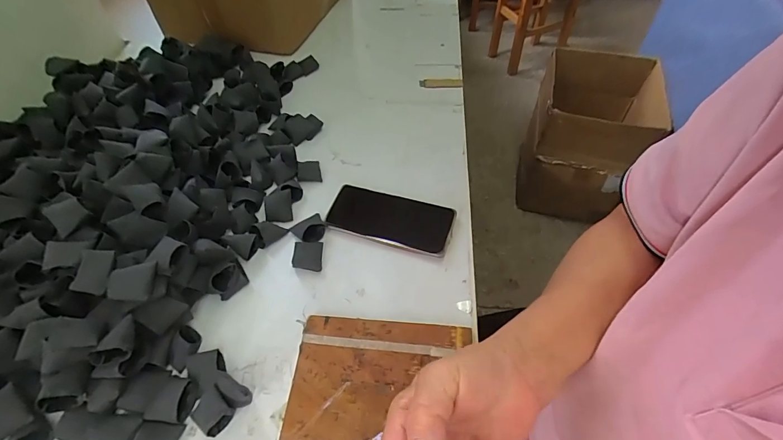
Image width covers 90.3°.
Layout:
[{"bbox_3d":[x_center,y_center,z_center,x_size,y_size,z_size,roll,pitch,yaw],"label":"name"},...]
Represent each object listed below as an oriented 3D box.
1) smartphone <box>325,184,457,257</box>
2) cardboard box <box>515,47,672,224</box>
[{"bbox_3d":[-0.001,-0.003,0.507,0.156,0.015,0.078,14,55,12],"label":"smartphone"},{"bbox_3d":[0.668,-0.272,1.363,0.374,0.457,0.410,13,54,13],"label":"cardboard box"}]

